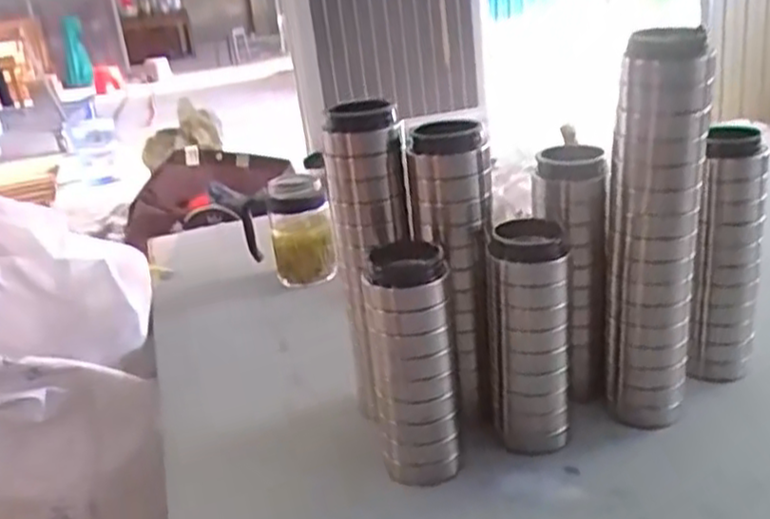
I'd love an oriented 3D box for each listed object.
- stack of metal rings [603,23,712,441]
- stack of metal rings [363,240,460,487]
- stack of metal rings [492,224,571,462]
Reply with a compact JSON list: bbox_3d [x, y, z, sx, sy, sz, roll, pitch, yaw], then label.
[{"bbox_3d":[0.221,-0.020,0.615,0.076,0.314,0.064,3,24,22],"label":"stack of metal rings"},{"bbox_3d":[0.021,0.082,0.594,0.063,0.188,0.056,-9,22,-5],"label":"stack of metal rings"},{"bbox_3d":[0.118,0.065,0.611,0.062,0.184,0.053,-4,22,7],"label":"stack of metal rings"}]

